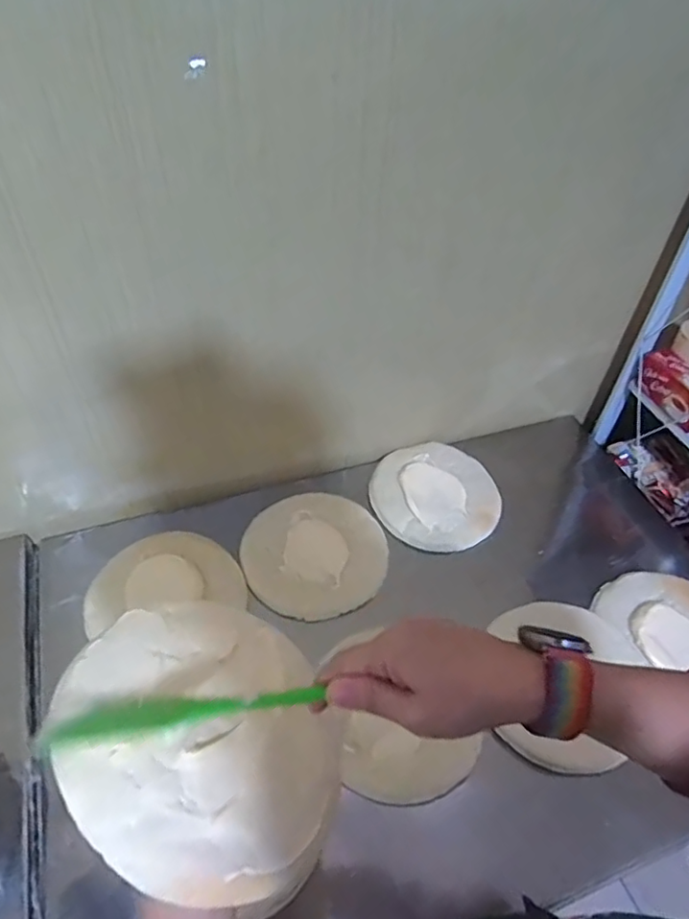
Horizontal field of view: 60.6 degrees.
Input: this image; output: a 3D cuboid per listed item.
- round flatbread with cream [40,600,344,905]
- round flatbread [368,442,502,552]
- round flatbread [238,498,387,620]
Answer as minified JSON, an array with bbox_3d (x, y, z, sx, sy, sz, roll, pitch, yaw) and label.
[{"bbox_3d":[-0.082,0.170,0.383,0.183,0.021,0.189,27,28,-16],"label":"round flatbread with cream"},{"bbox_3d":[0.138,0.048,0.897,0.194,0.025,0.179,2,47,-3],"label":"round flatbread"},{"bbox_3d":[-0.043,0.127,0.827,0.191,0.023,0.190,2,47,-3],"label":"round flatbread"}]

